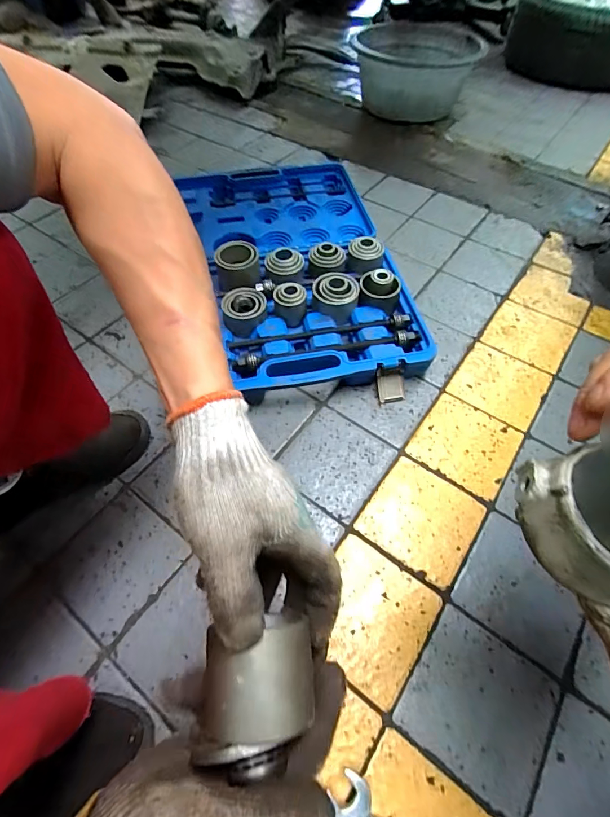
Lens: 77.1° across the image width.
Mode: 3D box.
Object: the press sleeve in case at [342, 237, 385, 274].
[{"bbox_3d":[0.124,-0.317,0.795,0.075,0.041,0.081,11,57,7],"label":"press sleeve in case"}]

